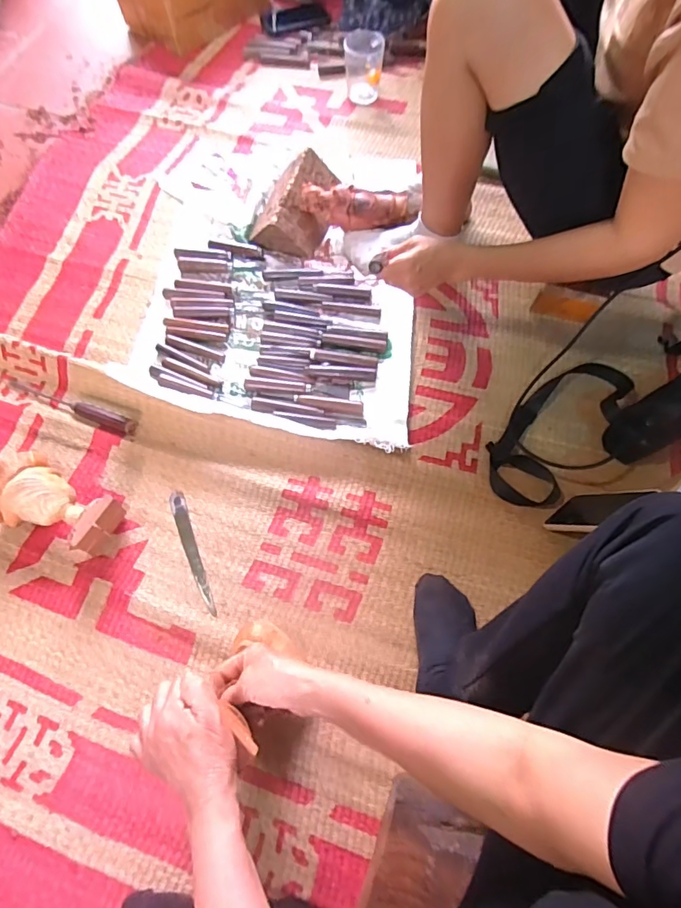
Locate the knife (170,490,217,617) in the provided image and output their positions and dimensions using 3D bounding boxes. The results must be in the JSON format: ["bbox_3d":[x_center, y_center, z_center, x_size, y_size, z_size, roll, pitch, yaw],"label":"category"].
[{"bbox_3d":[-0.223,0.144,0.714,0.023,0.008,0.197,-19,70,-8],"label":"knife"}]

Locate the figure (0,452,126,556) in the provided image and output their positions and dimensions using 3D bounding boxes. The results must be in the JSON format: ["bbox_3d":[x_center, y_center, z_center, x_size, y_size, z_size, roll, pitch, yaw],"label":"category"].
[{"bbox_3d":[-0.415,0.076,0.695,0.174,0.082,0.110,23,70,8],"label":"figure"}]

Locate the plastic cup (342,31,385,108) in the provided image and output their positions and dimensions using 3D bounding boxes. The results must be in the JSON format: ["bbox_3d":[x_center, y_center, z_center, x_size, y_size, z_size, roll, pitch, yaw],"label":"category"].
[{"bbox_3d":[0.050,-0.855,1.055,0.084,0.097,0.094,4,69,1],"label":"plastic cup"}]

